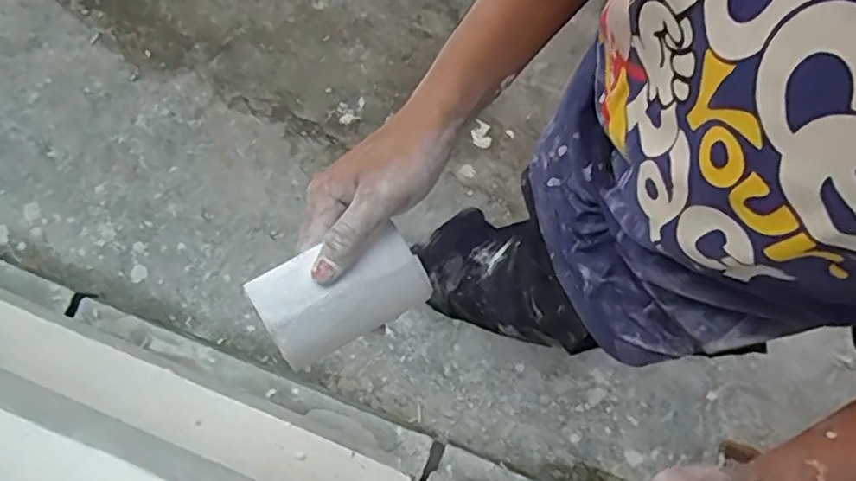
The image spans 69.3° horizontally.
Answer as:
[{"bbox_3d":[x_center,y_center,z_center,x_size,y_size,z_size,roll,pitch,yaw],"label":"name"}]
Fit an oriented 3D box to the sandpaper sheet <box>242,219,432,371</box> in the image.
[{"bbox_3d":[-0.054,0.034,0.397,0.102,0.018,0.065,-28,116,-12],"label":"sandpaper sheet"}]

